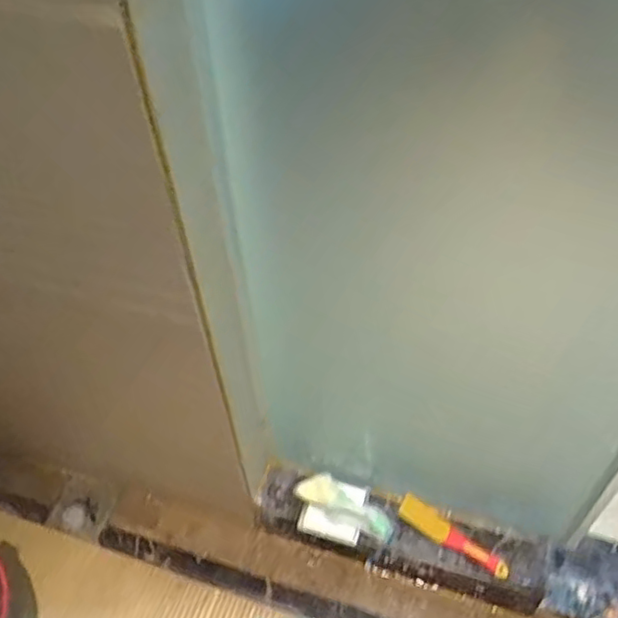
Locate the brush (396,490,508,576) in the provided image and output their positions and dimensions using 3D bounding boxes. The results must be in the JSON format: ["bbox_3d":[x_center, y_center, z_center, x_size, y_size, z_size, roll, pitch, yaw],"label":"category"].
[{"bbox_3d":[0.200,0.312,0.879,0.161,0.017,0.037,25,55,22],"label":"brush"}]

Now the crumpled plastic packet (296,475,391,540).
[{"bbox_3d":[0.055,0.281,0.916,0.145,0.031,0.054,25,55,22],"label":"crumpled plastic packet"}]

